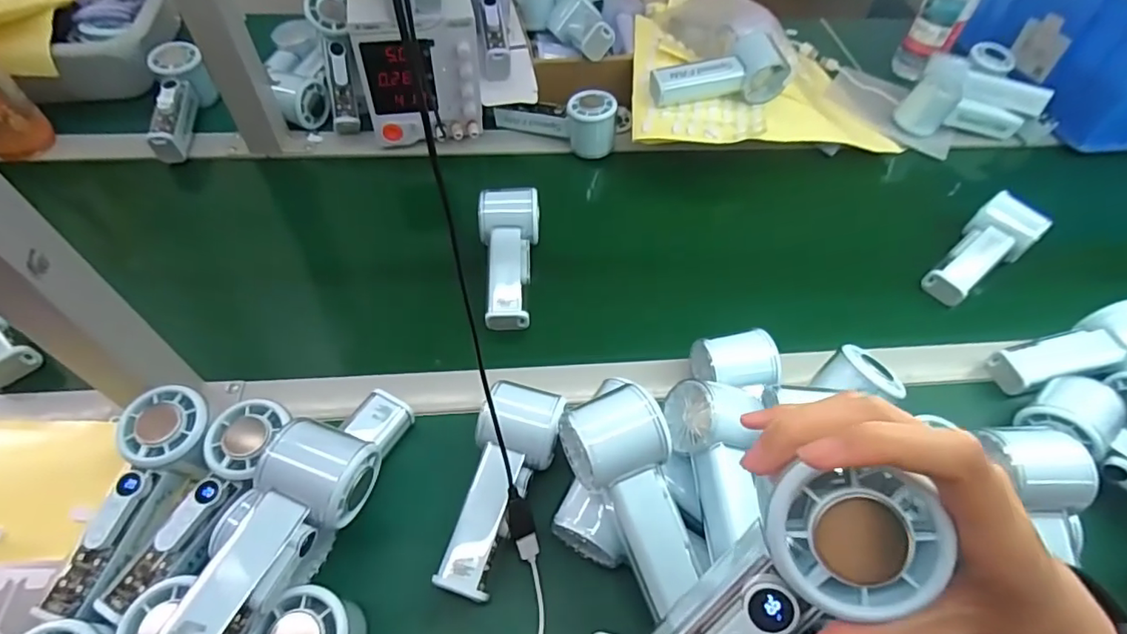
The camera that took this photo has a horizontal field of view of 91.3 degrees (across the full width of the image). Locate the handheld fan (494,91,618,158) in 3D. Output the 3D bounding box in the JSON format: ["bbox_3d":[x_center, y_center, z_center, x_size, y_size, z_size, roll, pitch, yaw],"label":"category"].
[{"bbox_3d":[-0.008,-0.234,0.658,0.151,0.060,0.053,5,54,1],"label":"handheld fan"}]

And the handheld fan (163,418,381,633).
[{"bbox_3d":[-0.173,0.137,0.333,0.056,0.046,0.147,16,55,9],"label":"handheld fan"}]

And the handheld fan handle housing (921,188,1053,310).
[{"bbox_3d":[0.434,-0.069,0.572,0.134,0.058,0.059,-32,61,-23],"label":"handheld fan handle housing"}]

